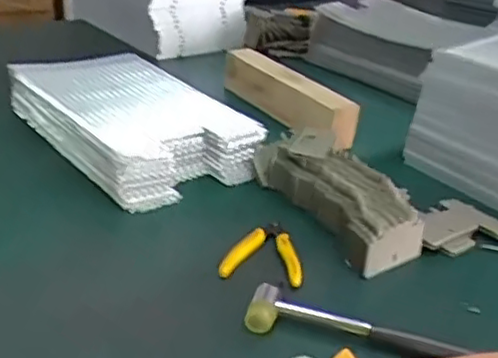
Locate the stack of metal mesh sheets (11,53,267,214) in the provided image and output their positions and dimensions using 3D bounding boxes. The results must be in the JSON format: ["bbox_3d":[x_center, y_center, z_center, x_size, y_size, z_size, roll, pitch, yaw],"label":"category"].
[{"bbox_3d":[-0.157,-0.076,0.878,0.198,0.064,0.346,-16,34,-37],"label":"stack of metal mesh sheets"}]

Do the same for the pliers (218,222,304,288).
[{"bbox_3d":[0.017,0.071,0.674,0.078,0.021,0.104,8,26,3],"label":"pliers"}]

